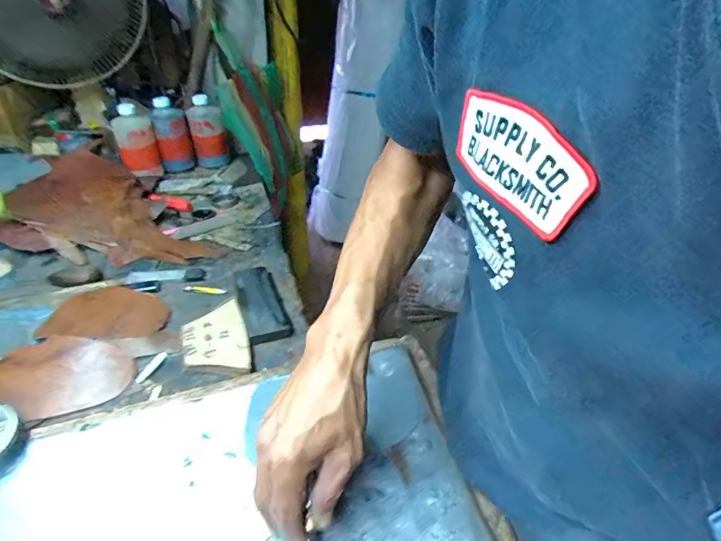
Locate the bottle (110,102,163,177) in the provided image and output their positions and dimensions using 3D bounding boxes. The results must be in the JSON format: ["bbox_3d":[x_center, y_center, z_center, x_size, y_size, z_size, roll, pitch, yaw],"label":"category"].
[{"bbox_3d":[-0.464,-0.268,0.905,0.073,0.136,0.059,-17,39,-21],"label":"bottle"}]

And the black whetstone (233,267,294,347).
[{"bbox_3d":[-0.140,0.037,0.604,0.056,0.014,0.163,-11,39,-18],"label":"black whetstone"}]

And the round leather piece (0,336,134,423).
[{"bbox_3d":[-0.351,0.118,0.496,0.159,0.018,0.101,8,37,7],"label":"round leather piece"}]

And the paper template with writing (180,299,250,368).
[{"bbox_3d":[-0.180,0.083,0.540,0.074,0.005,0.117,-18,42,-17],"label":"paper template with writing"}]

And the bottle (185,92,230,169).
[{"bbox_3d":[-0.346,-0.318,0.998,0.074,0.152,0.064,-2,37,-7],"label":"bottle"}]

